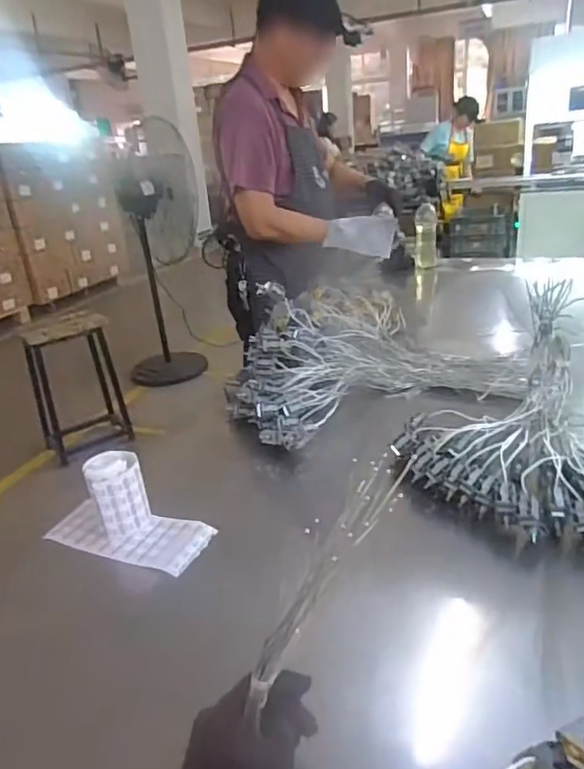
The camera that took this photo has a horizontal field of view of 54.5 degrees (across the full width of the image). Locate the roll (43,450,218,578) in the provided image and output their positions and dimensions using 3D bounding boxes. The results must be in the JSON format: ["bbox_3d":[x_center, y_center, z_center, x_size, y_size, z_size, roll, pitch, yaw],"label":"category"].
[{"bbox_3d":[-0.240,0.177,0.817,0.238,0.111,0.102,7,28,24],"label":"roll"}]

